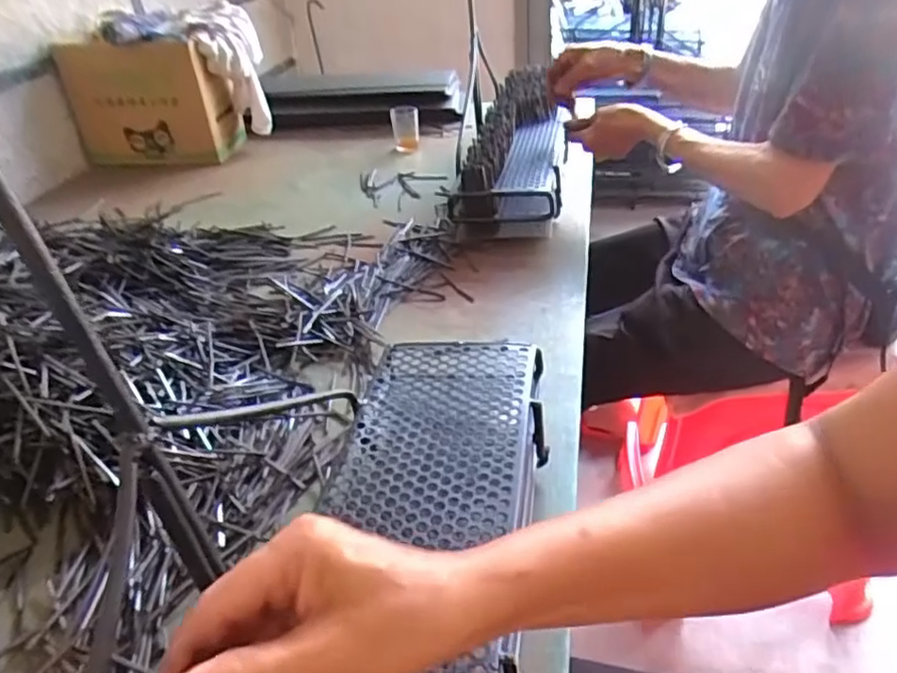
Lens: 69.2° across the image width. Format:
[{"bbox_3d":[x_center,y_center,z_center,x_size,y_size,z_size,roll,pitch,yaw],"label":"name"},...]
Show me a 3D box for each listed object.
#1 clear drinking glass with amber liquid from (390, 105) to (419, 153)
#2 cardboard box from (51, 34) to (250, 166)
[{"bbox_3d":[-0.086,-0.425,1.313,0.055,0.072,0.061,-10,34,-7],"label":"clear drinking glass with amber liquid"},{"bbox_3d":[-0.612,-0.497,1.358,0.319,0.235,0.145,6,36,16],"label":"cardboard box"}]

